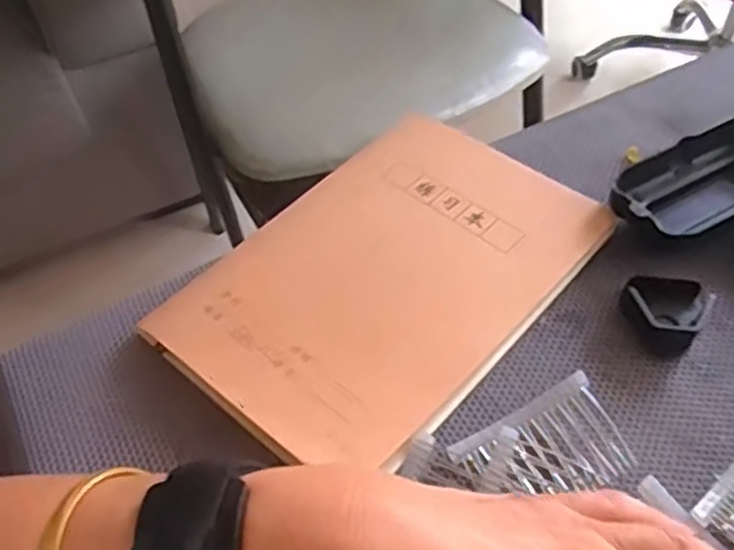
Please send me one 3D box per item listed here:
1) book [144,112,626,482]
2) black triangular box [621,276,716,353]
[{"bbox_3d":[0.007,-0.002,0.363,0.139,0.015,0.196,34,60,26],"label":"book"},{"bbox_3d":[0.139,0.013,0.349,0.037,0.019,0.042,27,57,23],"label":"black triangular box"}]

